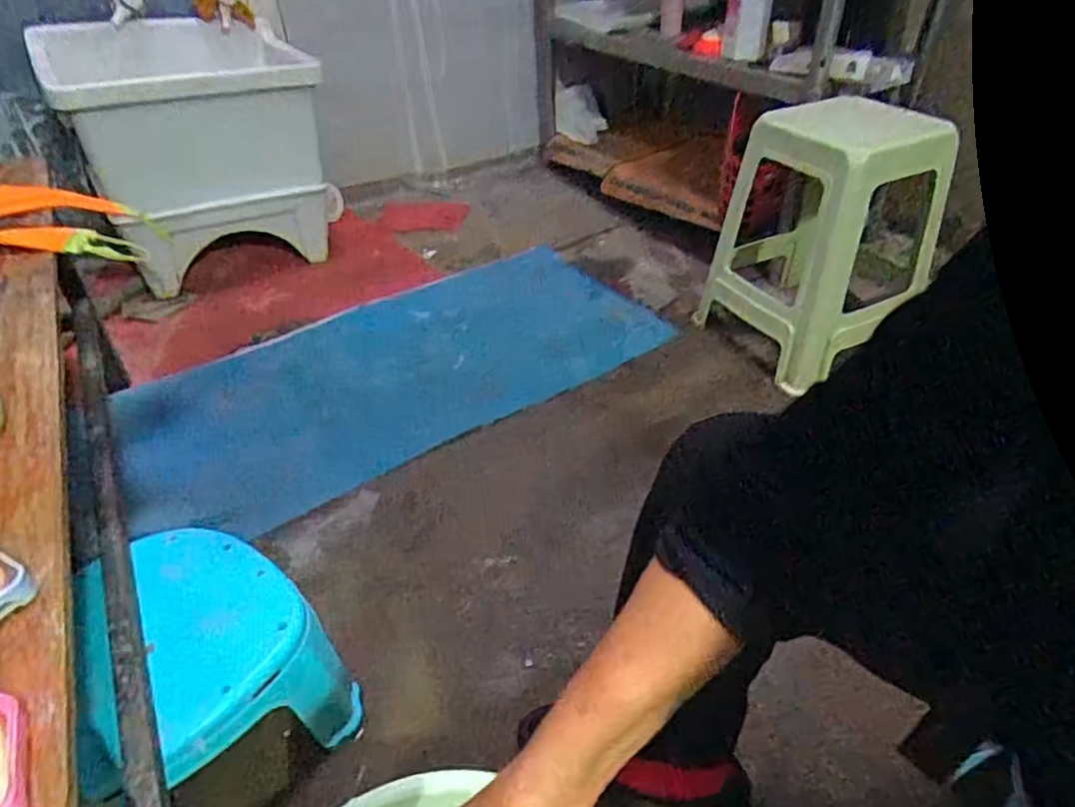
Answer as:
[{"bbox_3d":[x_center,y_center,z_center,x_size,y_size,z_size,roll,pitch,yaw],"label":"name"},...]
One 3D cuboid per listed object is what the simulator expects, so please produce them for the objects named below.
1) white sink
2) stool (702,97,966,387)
[{"bbox_3d":[-0.756,-0.568,1.508,0.538,0.513,0.415,-18,42,-19],"label":"white sink"},{"bbox_3d":[0.533,-0.323,1.246,0.333,0.459,0.359,-26,45,-27],"label":"stool"}]

